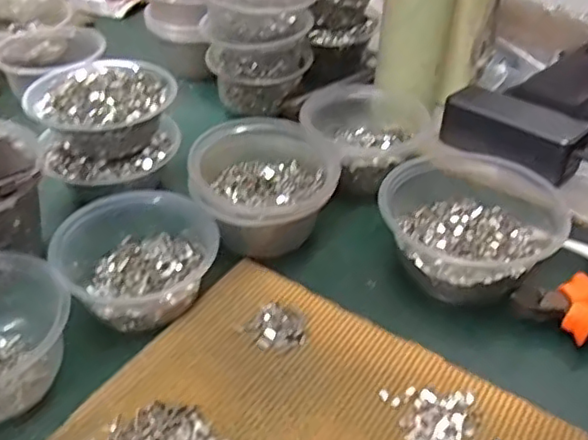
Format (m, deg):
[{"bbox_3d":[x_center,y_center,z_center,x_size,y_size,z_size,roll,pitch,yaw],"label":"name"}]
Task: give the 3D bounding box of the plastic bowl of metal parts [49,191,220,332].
[{"bbox_3d":[-0.113,0.026,0.455,0.114,0.048,0.107,-2,40,-4],"label":"plastic bowl of metal parts"}]

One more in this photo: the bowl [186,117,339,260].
[{"bbox_3d":[-0.023,-0.028,0.501,0.109,0.074,0.113,1,40,-1],"label":"bowl"}]

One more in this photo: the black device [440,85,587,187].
[{"bbox_3d":[0.214,-0.089,0.601,0.131,0.043,0.058,33,49,31],"label":"black device"}]

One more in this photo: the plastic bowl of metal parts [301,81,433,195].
[{"bbox_3d":[0.060,-0.078,0.572,0.092,0.055,0.116,26,46,26],"label":"plastic bowl of metal parts"}]

